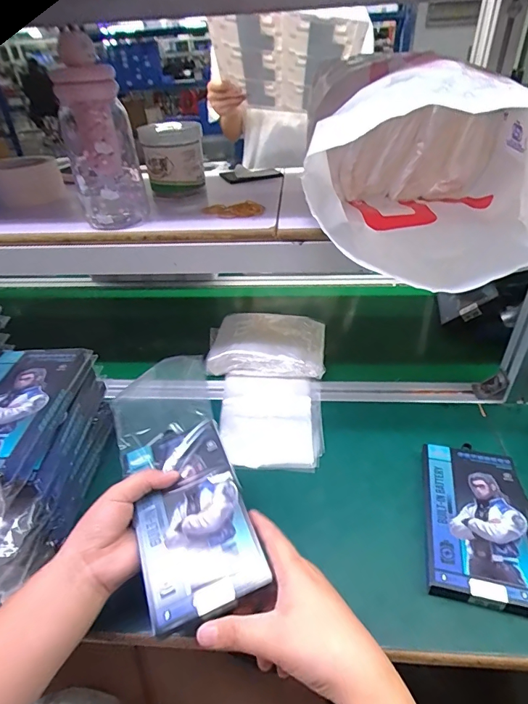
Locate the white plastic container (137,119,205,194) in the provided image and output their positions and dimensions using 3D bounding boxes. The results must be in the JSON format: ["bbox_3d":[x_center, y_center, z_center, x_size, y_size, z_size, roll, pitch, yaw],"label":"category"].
[{"bbox_3d":[-0.129,-0.279,0.602,0.083,0.087,0.078,-11,37,-9],"label":"white plastic container"}]

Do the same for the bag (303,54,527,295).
[{"bbox_3d":[0.162,-0.190,0.427,0.215,0.162,0.236,3,37,9],"label":"bag"}]

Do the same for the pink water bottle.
[{"bbox_3d":[-0.196,-0.250,0.500,0.077,0.177,0.093,-13,37,-13],"label":"pink water bottle"}]

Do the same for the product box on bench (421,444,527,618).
[{"bbox_3d":[0.218,0.168,0.424,0.107,0.014,0.165,6,37,14],"label":"product box on bench"}]

